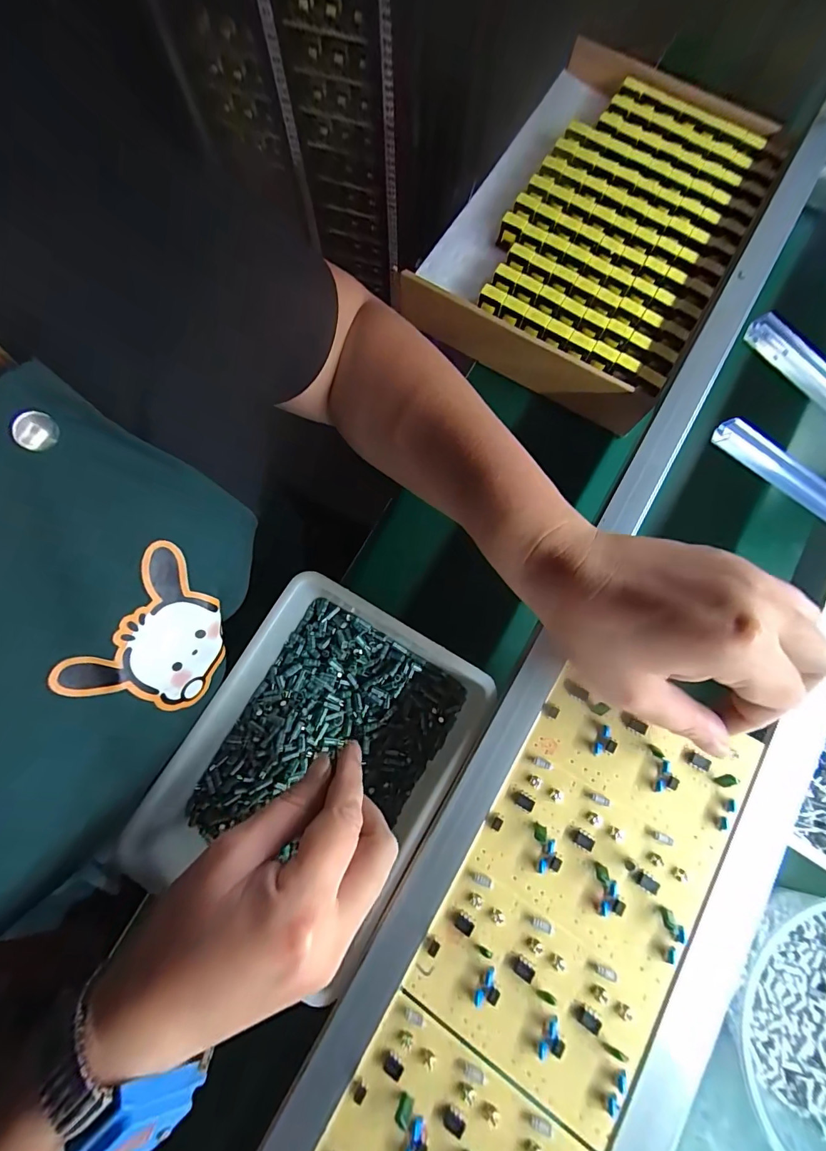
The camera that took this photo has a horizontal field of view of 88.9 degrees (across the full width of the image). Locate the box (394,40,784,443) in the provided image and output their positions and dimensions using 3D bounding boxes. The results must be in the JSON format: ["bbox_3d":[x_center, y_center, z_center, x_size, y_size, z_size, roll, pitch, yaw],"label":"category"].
[{"bbox_3d":[0.171,-0.319,0.383,0.232,0.049,0.346,29,79,5],"label":"box"}]

